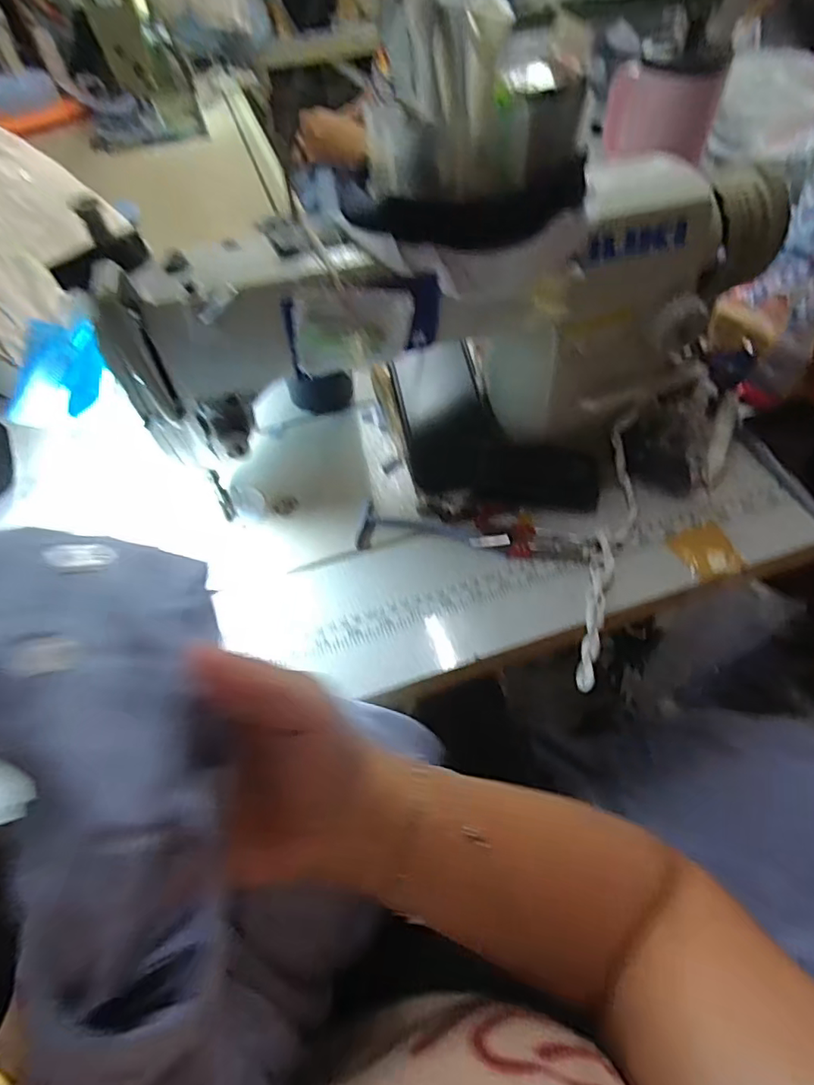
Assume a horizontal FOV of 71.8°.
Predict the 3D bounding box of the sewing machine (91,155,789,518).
[{"bbox_3d":[0.045,-0.156,0.455,0.461,0.221,0.195,-8,53,-3],"label":"sewing machine"}]

